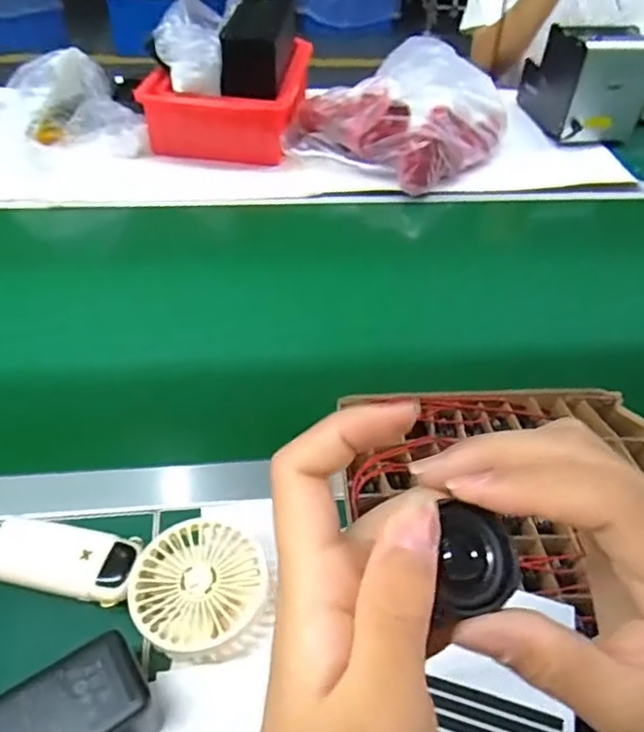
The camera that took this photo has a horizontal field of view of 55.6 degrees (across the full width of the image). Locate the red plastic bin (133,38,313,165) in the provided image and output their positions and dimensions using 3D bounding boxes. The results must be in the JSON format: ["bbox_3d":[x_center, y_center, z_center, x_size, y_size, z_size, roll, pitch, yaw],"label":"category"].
[{"bbox_3d":[-0.138,-0.410,0.923,0.219,0.074,0.255,5,46,1],"label":"red plastic bin"}]

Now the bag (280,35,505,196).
[{"bbox_3d":[0.107,-0.361,0.855,0.287,0.100,0.260,15,47,10],"label":"bag"}]

